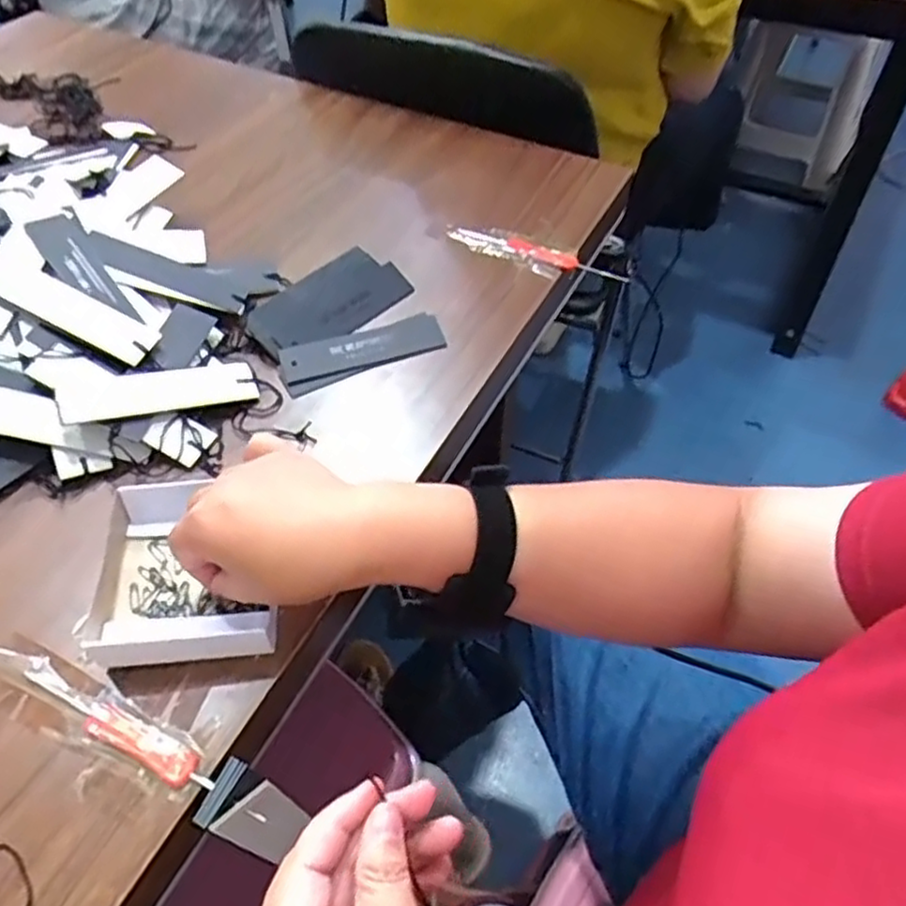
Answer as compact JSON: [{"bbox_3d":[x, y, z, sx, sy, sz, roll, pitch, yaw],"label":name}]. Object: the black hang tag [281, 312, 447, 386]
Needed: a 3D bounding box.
[{"bbox_3d":[-0.070,-0.081,0.547,0.120,0.009,0.037,-16,65,-14],"label":"black hang tag"}]

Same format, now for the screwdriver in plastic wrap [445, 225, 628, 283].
[{"bbox_3d":[0.070,-0.174,0.621,0.163,0.017,0.029,18,54,14],"label":"screwdriver in plastic wrap"}]

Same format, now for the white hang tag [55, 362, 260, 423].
[{"bbox_3d":[-0.204,-0.044,0.494,0.126,0.005,0.035,-13,65,-29],"label":"white hang tag"}]

